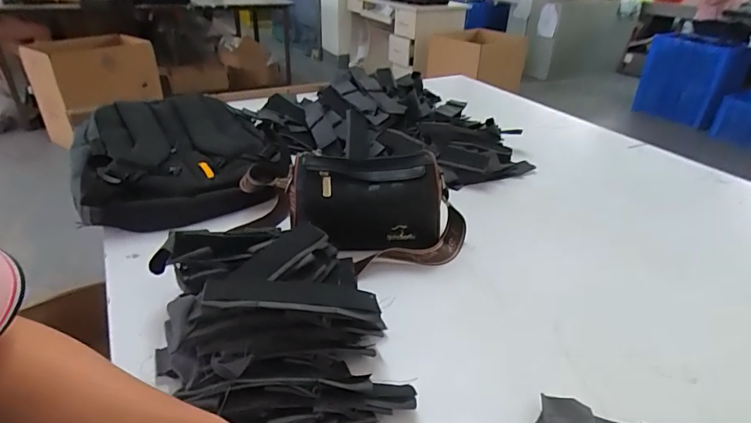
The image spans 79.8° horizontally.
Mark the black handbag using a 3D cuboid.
[{"bbox_3d":[0.015,0.002,0.652,0.268,0.141,0.093,-2,31,-8],"label":"black handbag"}]

